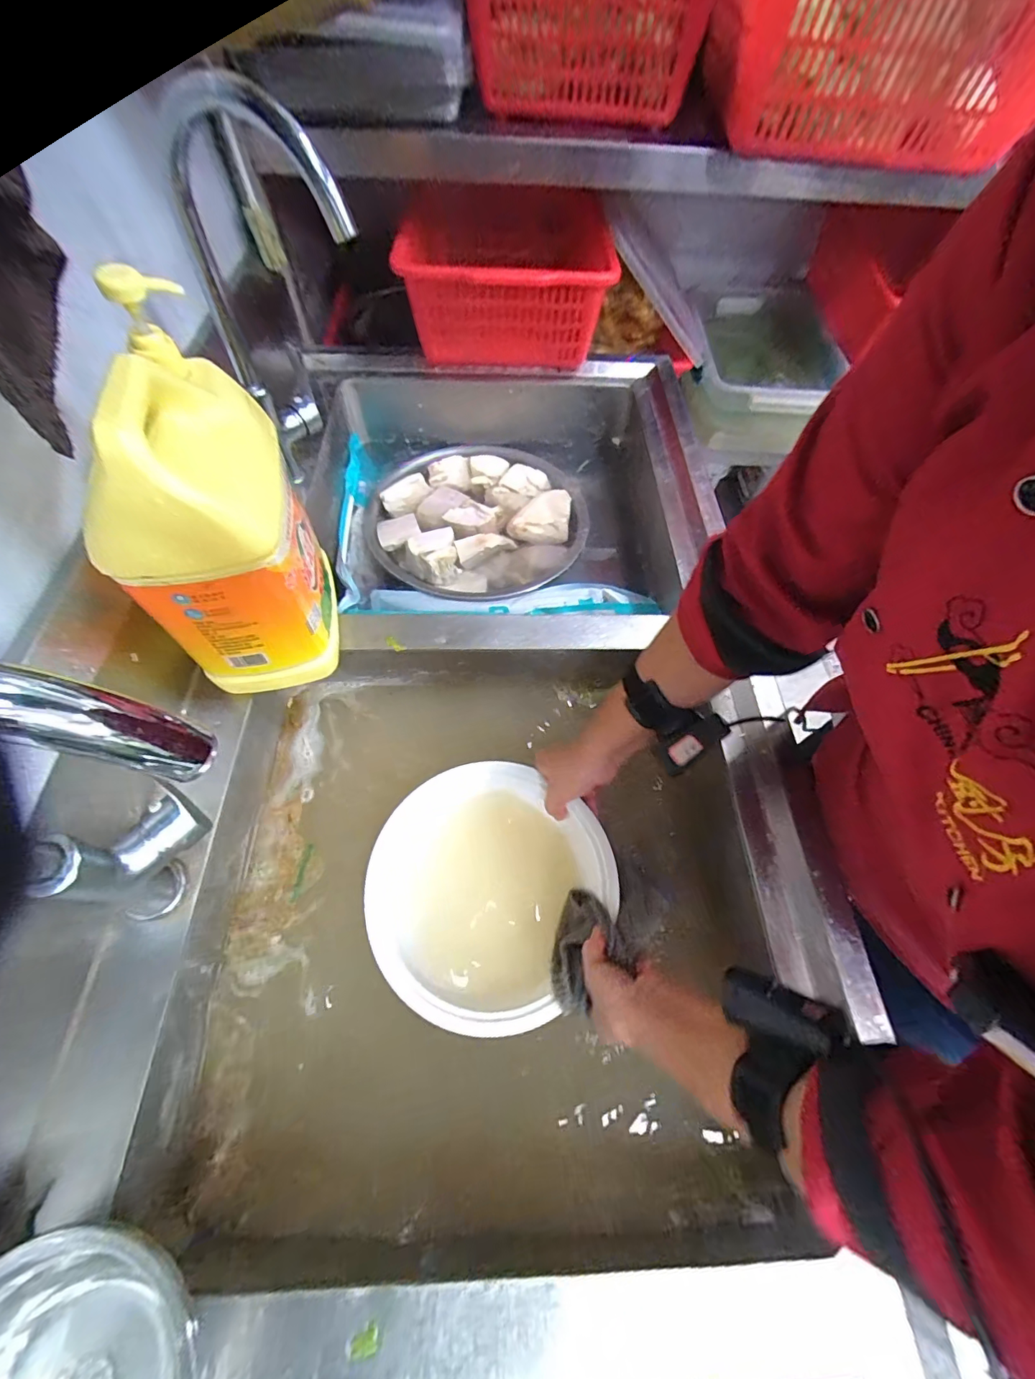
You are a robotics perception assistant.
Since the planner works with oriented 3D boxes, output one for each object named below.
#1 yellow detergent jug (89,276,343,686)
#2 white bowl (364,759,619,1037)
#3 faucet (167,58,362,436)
[{"bbox_3d":[-0.262,-0.141,0.437,0.121,0.275,0.175,-11,62,-8],"label":"yellow detergent jug"},{"bbox_3d":[-0.035,0.213,0.517,0.230,0.073,0.244,1,58,-1],"label":"white bowl"},{"bbox_3d":[-0.250,-0.400,0.512,0.126,0.329,0.196,-29,63,-18],"label":"faucet"}]

